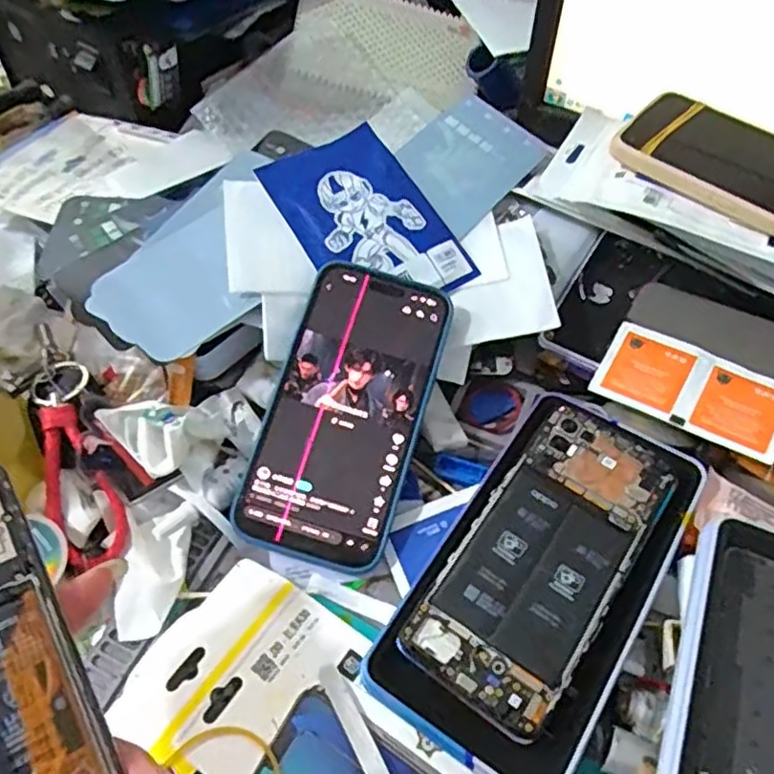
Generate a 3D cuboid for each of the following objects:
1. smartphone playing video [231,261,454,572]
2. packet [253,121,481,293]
[{"bbox_3d":[-0.020,0.011,0.366,0.082,0.007,0.163,17,73,3],"label":"smartphone playing video"},{"bbox_3d":[-0.015,-0.104,0.413,0.088,0.006,0.130,-25,69,-18],"label":"packet"}]

